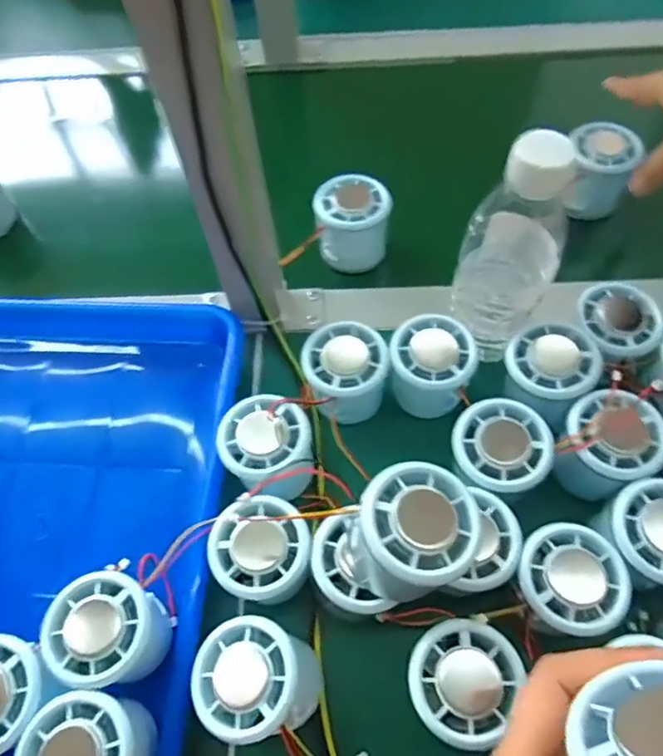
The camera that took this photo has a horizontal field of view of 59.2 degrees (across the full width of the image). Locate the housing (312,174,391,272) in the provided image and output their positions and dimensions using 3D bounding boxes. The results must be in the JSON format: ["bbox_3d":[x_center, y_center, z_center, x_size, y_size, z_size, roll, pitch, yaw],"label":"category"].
[{"bbox_3d":[0.018,-0.125,0.478,0.058,0.057,0.057,-3,61,2],"label":"housing"}]

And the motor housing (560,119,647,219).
[{"bbox_3d":[0.226,-0.177,0.496,0.057,0.055,0.055,-2,61,3],"label":"motor housing"}]

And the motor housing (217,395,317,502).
[{"bbox_3d":[-0.041,0.049,0.391,0.056,0.071,0.059,-18,62,-6],"label":"motor housing"}]

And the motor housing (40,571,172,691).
[{"bbox_3d":[-0.124,0.144,0.330,0.052,0.053,0.055,-6,61,0],"label":"motor housing"}]

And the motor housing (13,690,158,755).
[{"bbox_3d":[-0.122,0.194,0.301,0.059,0.050,0.057,-18,62,-6],"label":"motor housing"}]

